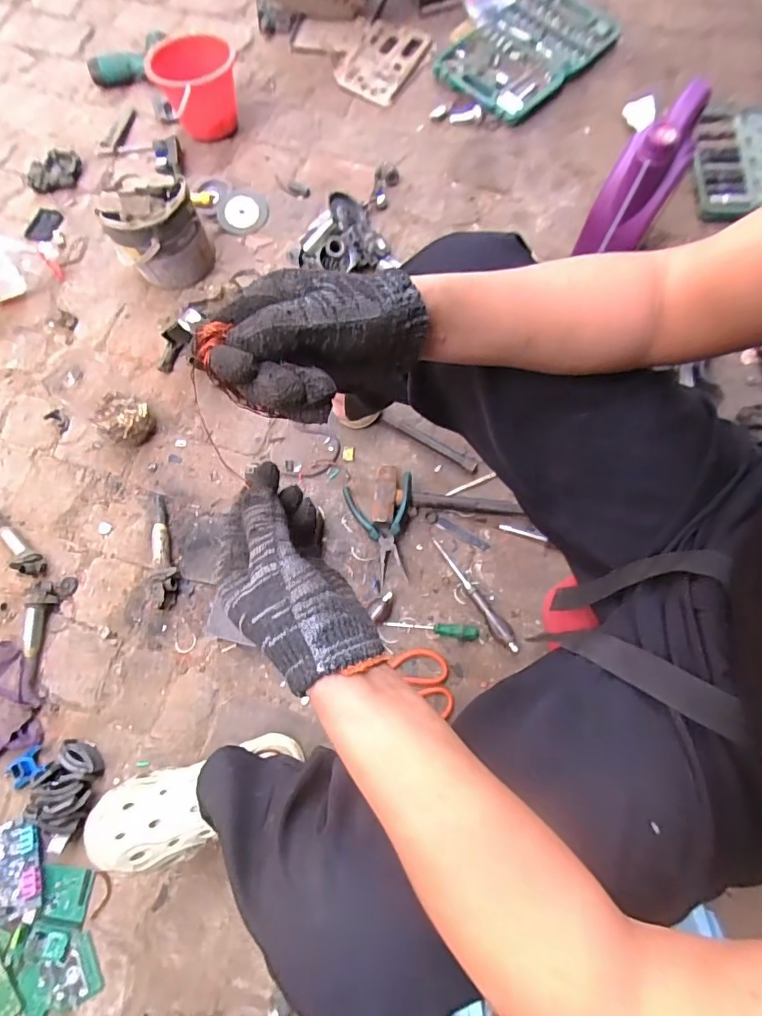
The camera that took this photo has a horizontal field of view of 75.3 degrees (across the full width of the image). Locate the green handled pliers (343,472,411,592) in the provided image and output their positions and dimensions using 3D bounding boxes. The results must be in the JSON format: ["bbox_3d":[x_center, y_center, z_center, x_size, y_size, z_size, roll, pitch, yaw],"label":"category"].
[{"bbox_3d":[0.013,0.040,0.806,0.108,0.034,0.172,-14,75,-2],"label":"green handled pliers"}]

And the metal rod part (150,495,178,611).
[{"bbox_3d":[-0.352,0.065,0.799,0.043,0.034,0.191,-8,75,-1],"label":"metal rod part"}]

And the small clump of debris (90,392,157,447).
[{"bbox_3d":[-0.444,-0.152,0.850,0.077,0.064,0.082,0,75,2],"label":"small clump of debris"}]

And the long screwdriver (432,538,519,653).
[{"bbox_3d":[0.142,0.133,0.768,0.024,0.021,0.204,-34,76,-7],"label":"long screwdriver"}]

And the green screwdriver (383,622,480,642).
[{"bbox_3d":[0.078,0.189,0.767,0.145,0.015,0.022,4,75,3],"label":"green screwdriver"}]

